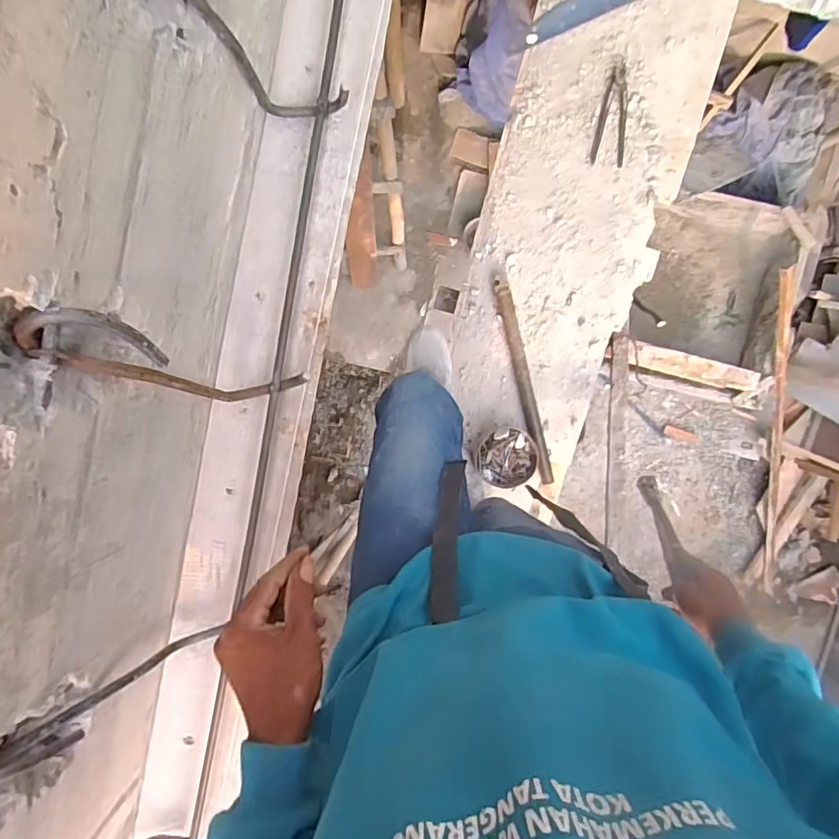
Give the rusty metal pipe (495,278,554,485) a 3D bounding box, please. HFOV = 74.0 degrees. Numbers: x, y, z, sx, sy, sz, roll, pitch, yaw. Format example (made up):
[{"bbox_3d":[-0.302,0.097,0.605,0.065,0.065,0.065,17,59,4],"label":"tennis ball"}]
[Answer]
[{"bbox_3d":[0.241,-0.083,1.278,0.033,0.032,0.474,-14,96,4],"label":"rusty metal pipe"}]

